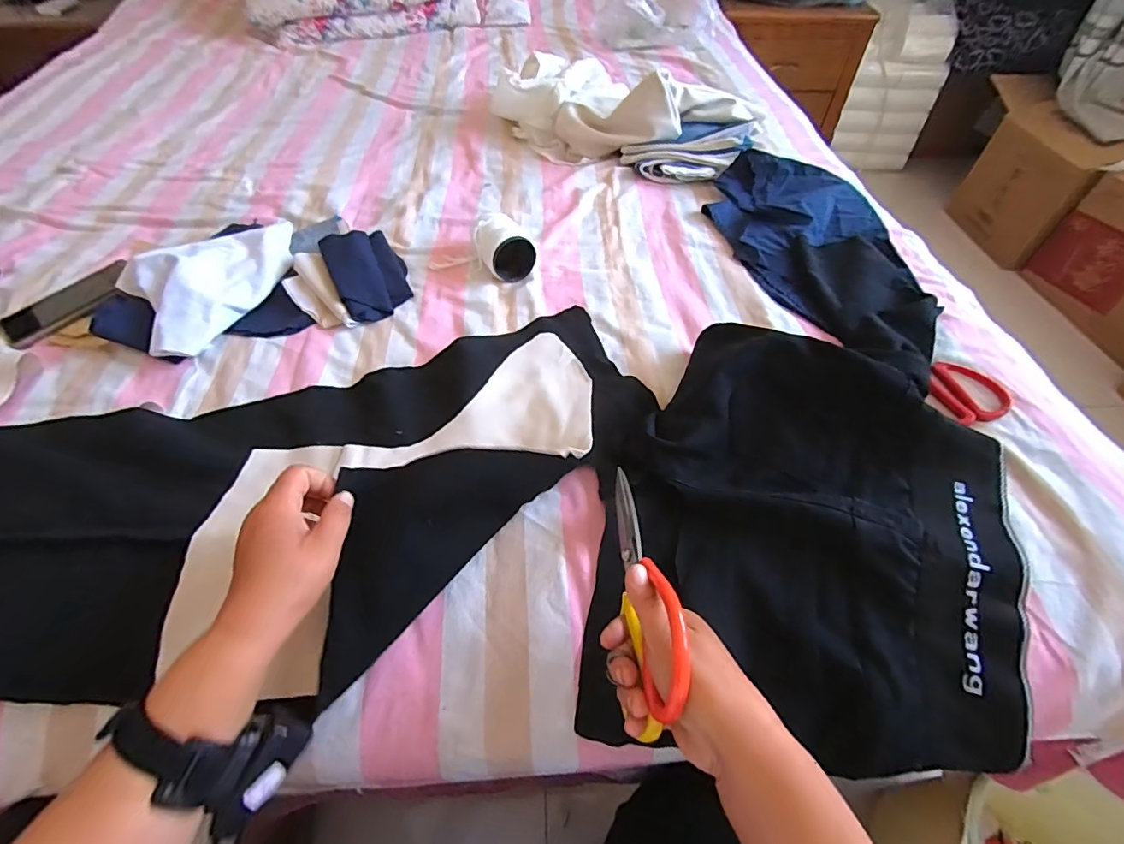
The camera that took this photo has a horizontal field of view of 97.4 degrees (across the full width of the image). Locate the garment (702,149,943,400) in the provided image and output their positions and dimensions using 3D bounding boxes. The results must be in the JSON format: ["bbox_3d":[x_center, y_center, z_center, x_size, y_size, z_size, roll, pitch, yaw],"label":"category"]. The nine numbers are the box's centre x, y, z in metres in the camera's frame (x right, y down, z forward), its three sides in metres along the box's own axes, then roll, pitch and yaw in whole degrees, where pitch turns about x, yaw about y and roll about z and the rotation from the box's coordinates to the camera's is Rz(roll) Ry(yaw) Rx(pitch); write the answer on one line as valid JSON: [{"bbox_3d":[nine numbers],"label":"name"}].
[{"bbox_3d":[0.369,-0.231,0.654,0.209,0.061,0.471,-11,53,-7],"label":"garment"}]

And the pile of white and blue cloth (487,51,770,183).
[{"bbox_3d":[0.098,-0.553,0.874,0.461,0.110,0.211,22,56,18],"label":"pile of white and blue cloth"}]

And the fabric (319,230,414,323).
[{"bbox_3d":[-0.255,-0.200,0.652,0.094,0.044,0.150,-23,55,-16],"label":"fabric"}]

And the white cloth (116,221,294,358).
[{"bbox_3d":[-0.433,-0.183,0.627,0.155,0.061,0.229,32,60,23],"label":"white cloth"}]

